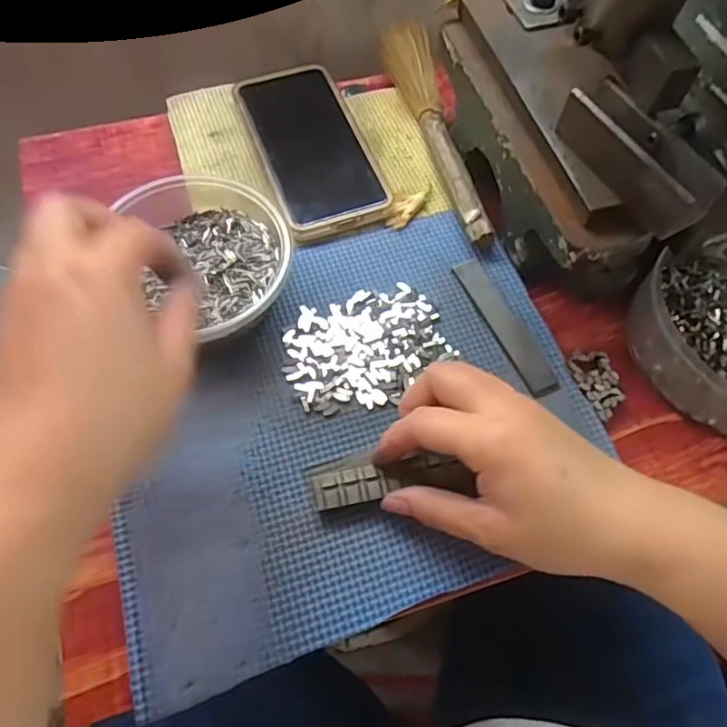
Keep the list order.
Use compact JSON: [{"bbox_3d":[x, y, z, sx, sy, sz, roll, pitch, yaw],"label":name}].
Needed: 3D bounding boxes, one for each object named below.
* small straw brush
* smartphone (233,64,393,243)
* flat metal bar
[{"bbox_3d":[0.049,-0.178,0.428,0.037,0.019,0.227,-8,64,-7],"label":"small straw brush"},{"bbox_3d":[-0.037,-0.158,0.408,0.074,0.016,0.149,-18,67,-10],"label":"smartphone"},{"bbox_3d":[0.090,-0.025,0.361,0.022,0.005,0.100,-22,66,-13],"label":"flat metal bar"}]

